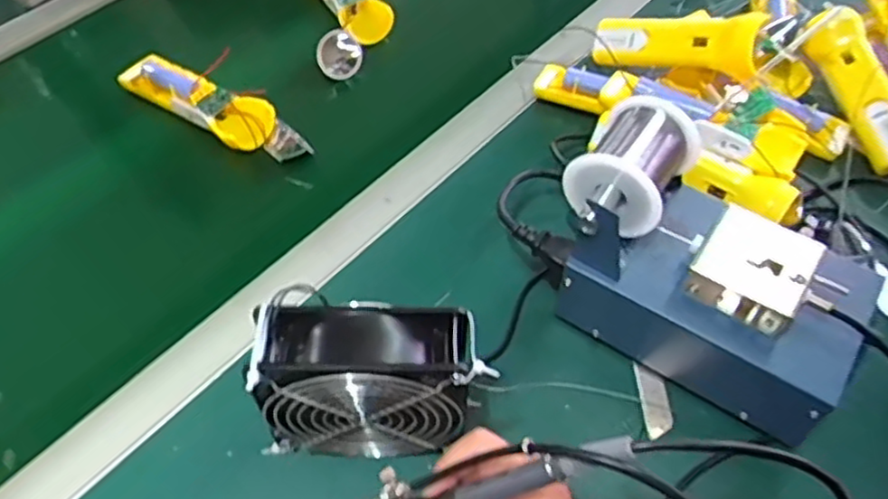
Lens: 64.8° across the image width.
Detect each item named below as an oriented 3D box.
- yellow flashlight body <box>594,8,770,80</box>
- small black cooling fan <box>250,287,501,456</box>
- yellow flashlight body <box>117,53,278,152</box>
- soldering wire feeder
[{"bbox_3d":[0.209,-0.186,0.629,0.043,0.049,0.164,-40,36,-26],"label":"yellow flashlight body"},{"bbox_3d":[-0.044,0.082,0.427,0.135,0.123,0.057,-1,53,-1],"label":"small black cooling fan"},{"bbox_3d":[-0.231,-0.141,0.655,0.182,0.023,0.051,28,58,19],"label":"yellow flashlight body"},{"bbox_3d":[0.177,0.010,0.467,0.207,0.123,0.117,33,60,22],"label":"soldering wire feeder"}]

